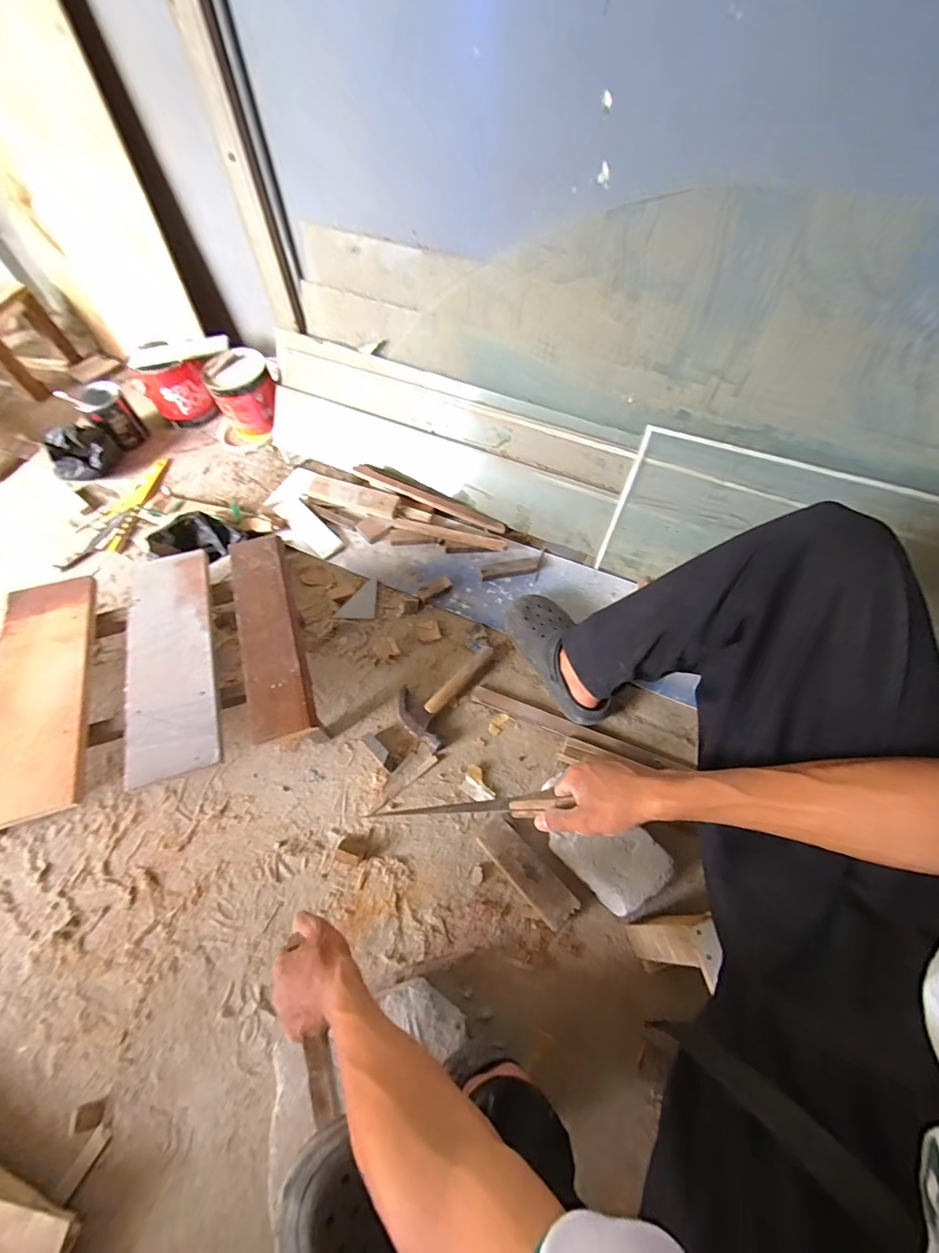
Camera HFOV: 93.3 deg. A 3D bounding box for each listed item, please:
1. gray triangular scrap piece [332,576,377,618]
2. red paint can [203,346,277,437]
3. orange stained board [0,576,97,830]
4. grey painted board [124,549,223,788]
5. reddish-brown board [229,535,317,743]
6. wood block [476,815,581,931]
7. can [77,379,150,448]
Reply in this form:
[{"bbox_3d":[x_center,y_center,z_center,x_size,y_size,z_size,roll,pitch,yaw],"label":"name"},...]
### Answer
[{"bbox_3d":[-0.238,-0.061,0.942,0.077,0.012,0.097,-1,61,-1],"label":"gray triangular scrap piece"},{"bbox_3d":[-0.558,-0.579,1.110,0.147,0.144,0.127,-27,65,-14],"label":"red paint can"},{"bbox_3d":[-0.583,0.082,0.597,0.112,0.011,0.348,-17,63,-9],"label":"orange stained board"},{"bbox_3d":[-0.430,0.040,0.633,0.115,0.013,0.350,-16,62,-9],"label":"grey painted board"},{"bbox_3d":[-0.303,0.003,0.666,0.082,0.018,0.344,-17,63,-9],"label":"reddish-brown board"},{"bbox_3d":[0.087,0.380,0.691,0.056,0.040,0.171,-39,68,-19],"label":"wood block"},{"bbox_3d":[-0.917,-0.538,1.148,0.100,0.139,0.112,-37,67,-18],"label":"can"}]

